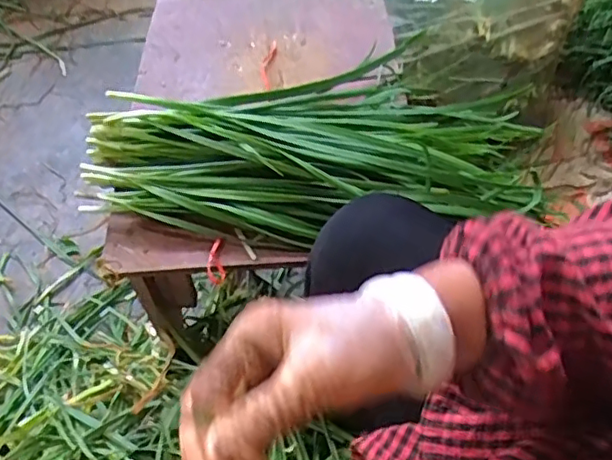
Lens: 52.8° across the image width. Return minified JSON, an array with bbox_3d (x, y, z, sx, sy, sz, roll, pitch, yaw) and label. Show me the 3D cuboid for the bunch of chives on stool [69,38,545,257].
[{"bbox_3d":[0.012,-0.102,0.649,0.466,0.094,0.233,-8,55,-5],"label":"bunch of chives on stool"}]

